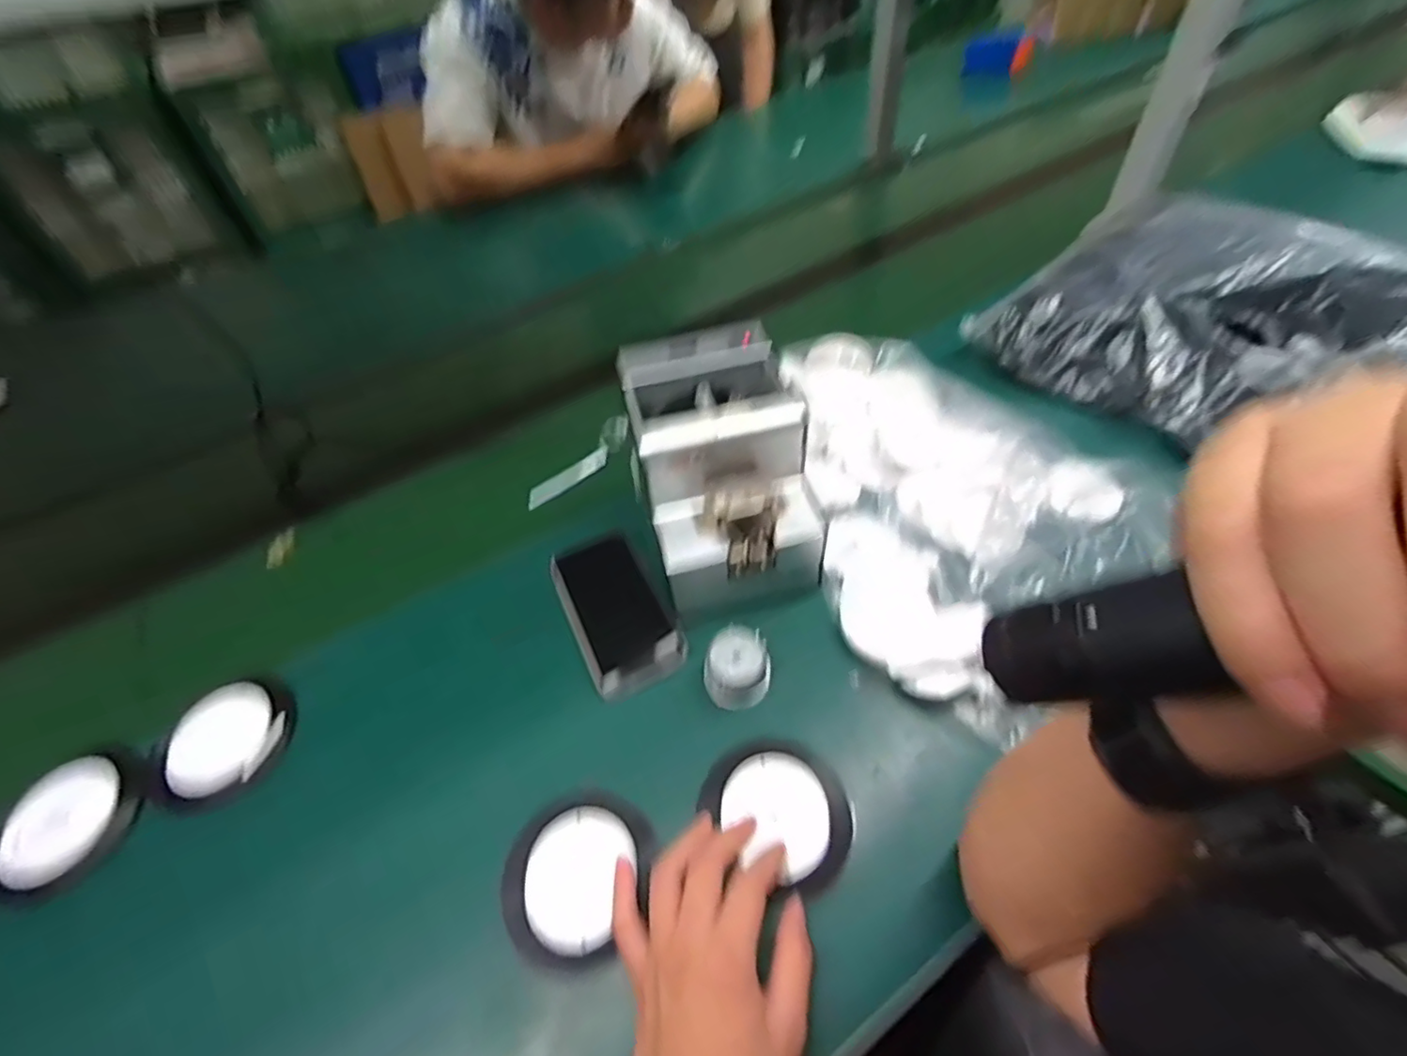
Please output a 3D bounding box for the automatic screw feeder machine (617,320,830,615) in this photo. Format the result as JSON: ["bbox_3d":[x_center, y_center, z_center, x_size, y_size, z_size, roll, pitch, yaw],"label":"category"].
[{"bbox_3d":[0.009,-0.045,0.496,0.134,0.139,0.175,-13,51,-5],"label":"automatic screw feeder machine"}]

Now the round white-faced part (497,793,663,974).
[{"bbox_3d":[-0.079,0.221,0.385,0.092,0.014,0.093,-3,50,3],"label":"round white-faced part"}]

